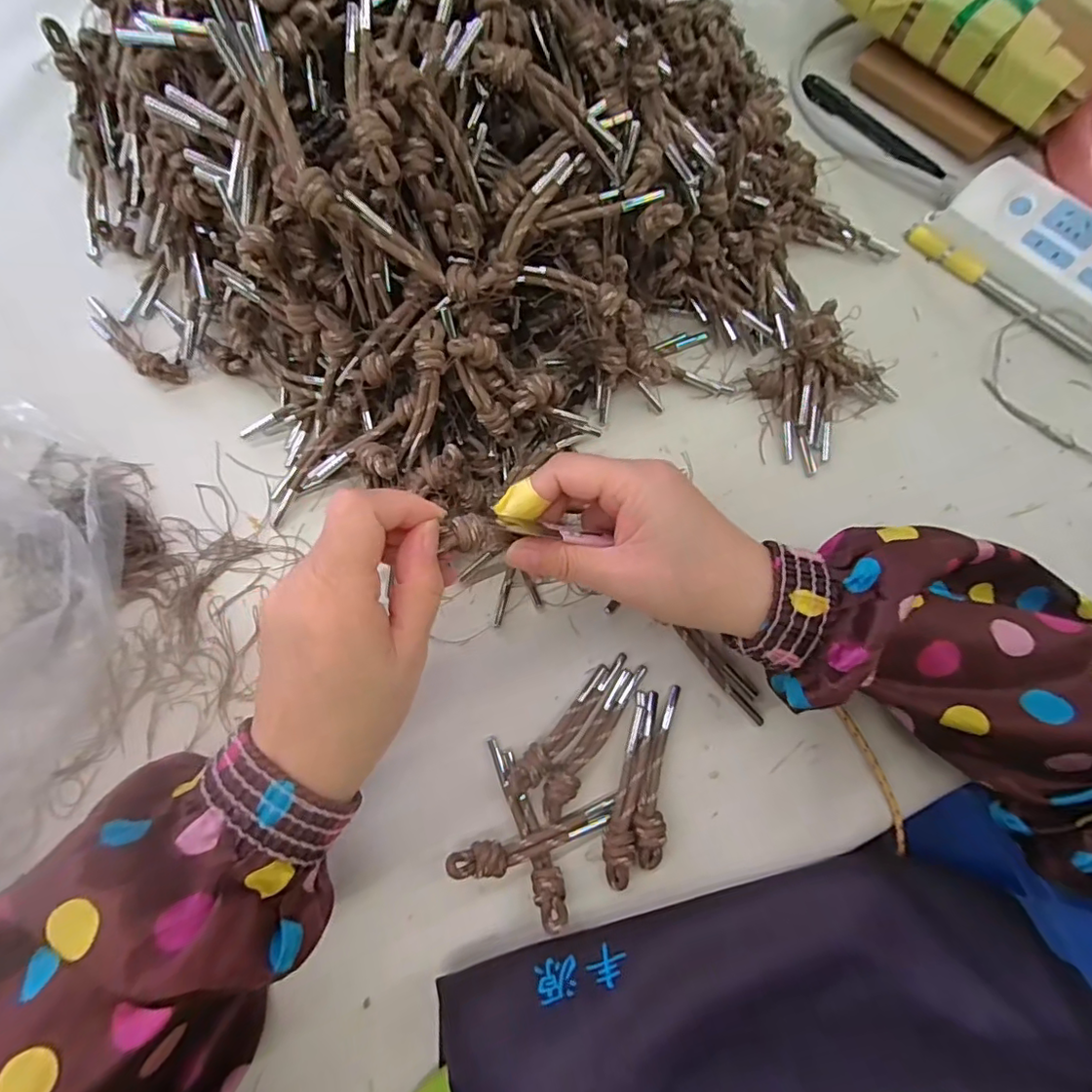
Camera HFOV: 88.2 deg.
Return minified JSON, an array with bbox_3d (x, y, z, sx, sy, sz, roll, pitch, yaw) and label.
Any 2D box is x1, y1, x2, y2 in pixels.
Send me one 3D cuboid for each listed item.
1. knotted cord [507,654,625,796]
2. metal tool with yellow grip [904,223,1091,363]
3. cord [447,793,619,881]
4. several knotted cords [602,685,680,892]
[{"bbox_3d":[0.013,0.089,0.290,0.013,0.020,0.088,41,76,11],"label":"knotted cord"},{"bbox_3d":[0.312,-0.177,0.387,0.011,0.011,0.146,-41,77,-13],"label":"metal tool with yellow grip"},{"bbox_3d":[-0.005,0.143,0.273,0.083,0.015,0.015,-12,72,-19],"label":"cord"},{"bbox_3d":[0.049,0.119,0.283,0.028,0.013,0.095,13,72,3],"label":"several knotted cords"}]

